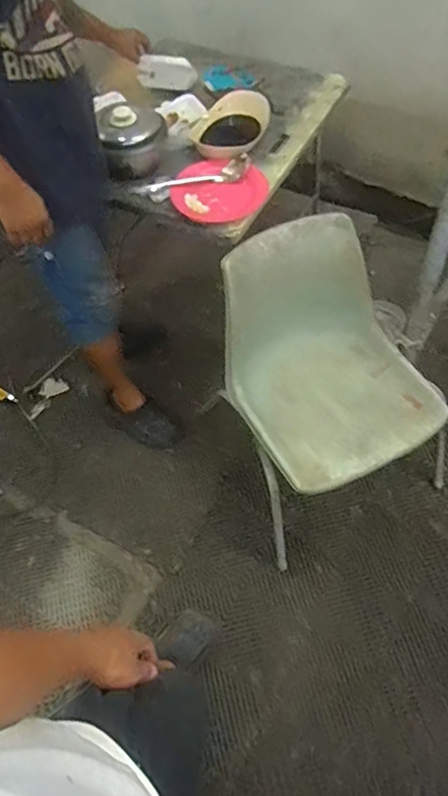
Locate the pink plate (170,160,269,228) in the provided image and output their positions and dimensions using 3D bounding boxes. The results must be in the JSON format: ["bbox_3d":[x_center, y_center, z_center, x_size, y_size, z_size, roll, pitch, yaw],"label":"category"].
[{"bbox_3d":[-0.014,-0.532,1.370,0.242,0.037,0.226,-4,62,7],"label":"pink plate"}]

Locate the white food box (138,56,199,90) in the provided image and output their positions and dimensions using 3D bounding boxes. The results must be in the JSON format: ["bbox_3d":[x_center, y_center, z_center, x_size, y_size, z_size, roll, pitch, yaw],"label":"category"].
[{"bbox_3d":[-0.164,-0.947,1.551,0.167,0.069,0.070,-6,62,-14],"label":"white food box"}]

